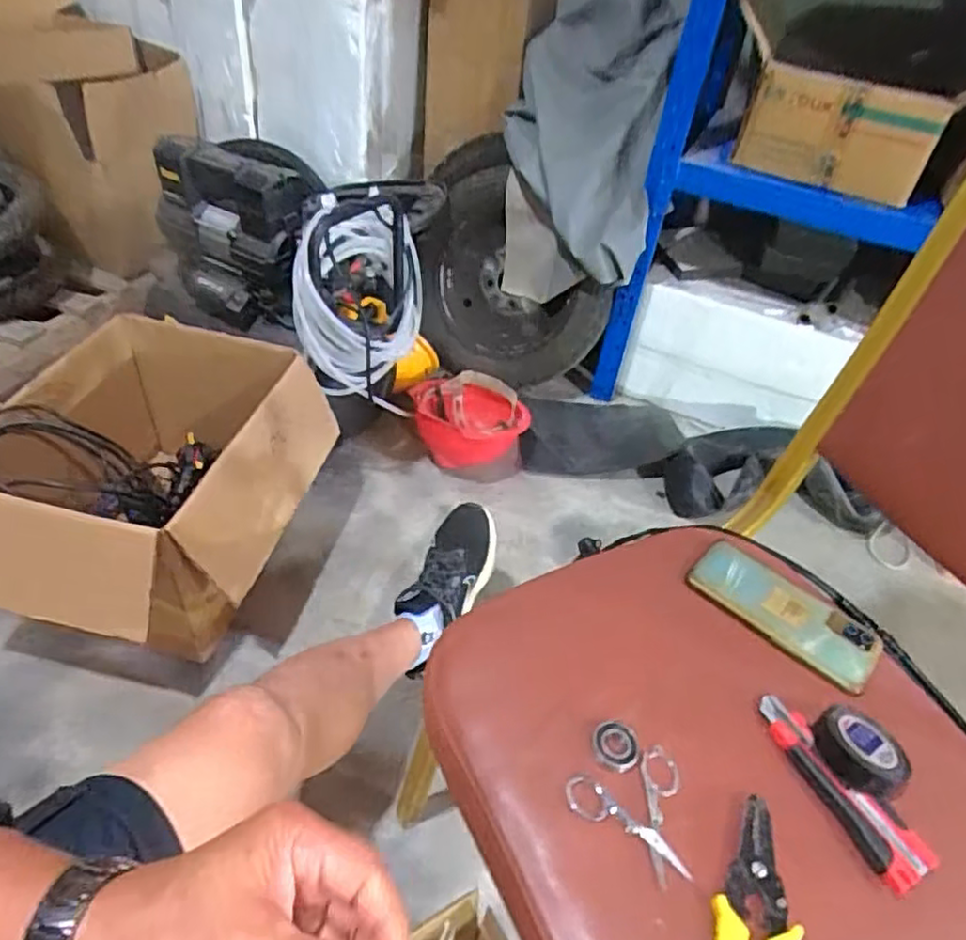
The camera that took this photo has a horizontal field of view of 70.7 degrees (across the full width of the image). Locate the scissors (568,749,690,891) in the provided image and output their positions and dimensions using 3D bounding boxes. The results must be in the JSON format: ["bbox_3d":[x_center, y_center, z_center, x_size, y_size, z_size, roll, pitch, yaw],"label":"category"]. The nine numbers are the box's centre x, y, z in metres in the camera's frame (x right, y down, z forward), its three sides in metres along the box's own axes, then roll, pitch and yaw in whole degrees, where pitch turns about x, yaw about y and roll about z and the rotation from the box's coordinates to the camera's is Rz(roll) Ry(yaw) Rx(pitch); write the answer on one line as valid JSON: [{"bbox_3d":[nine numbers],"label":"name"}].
[{"bbox_3d":[0.109,0.233,0.458,0.084,0.009,0.079,4,43,-4],"label":"scissors"}]

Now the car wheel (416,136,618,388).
[{"bbox_3d":[0.044,-0.405,1.488,0.469,0.430,0.230,26,47,18],"label":"car wheel"}]

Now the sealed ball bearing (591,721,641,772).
[{"bbox_3d":[0.096,0.199,0.491,0.033,0.007,0.033,9,43,2],"label":"sealed ball bearing"}]

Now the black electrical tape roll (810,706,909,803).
[{"bbox_3d":[0.280,0.208,0.503,0.054,0.021,0.063,-12,46,-20],"label":"black electrical tape roll"}]

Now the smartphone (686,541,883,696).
[{"bbox_3d":[0.266,0.124,0.606,0.162,0.005,0.075,32,48,24],"label":"smartphone"}]

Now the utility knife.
[{"bbox_3d":[0.255,0.222,0.489,0.040,0.012,0.141,-13,47,-21],"label":"utility knife"}]

